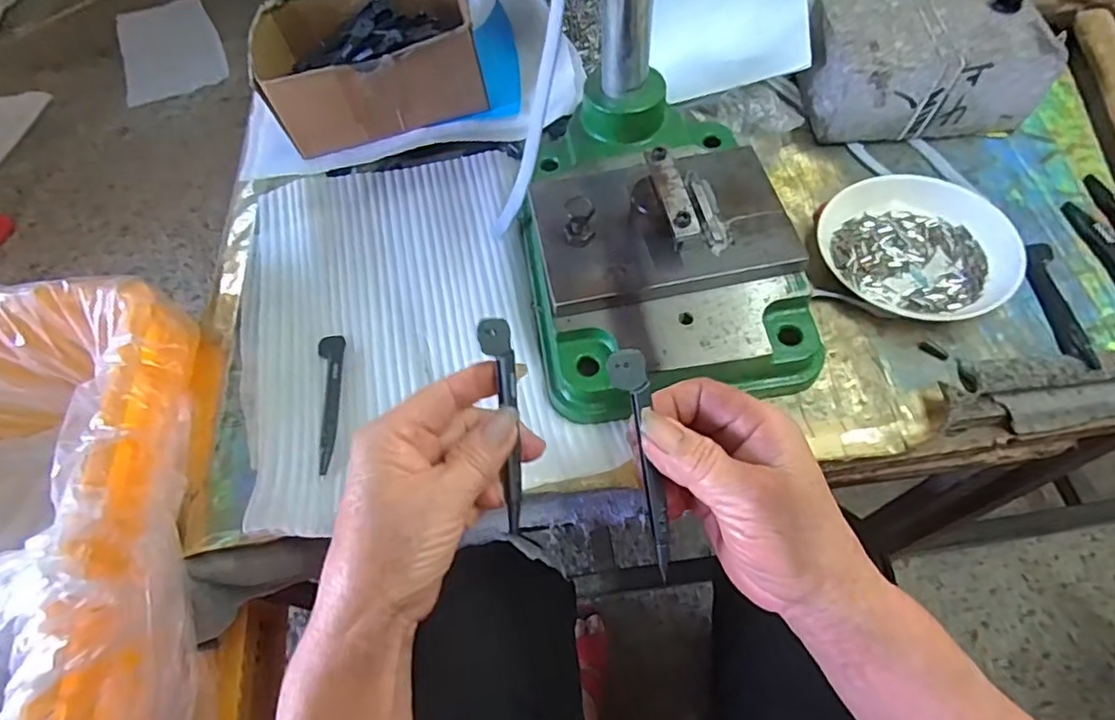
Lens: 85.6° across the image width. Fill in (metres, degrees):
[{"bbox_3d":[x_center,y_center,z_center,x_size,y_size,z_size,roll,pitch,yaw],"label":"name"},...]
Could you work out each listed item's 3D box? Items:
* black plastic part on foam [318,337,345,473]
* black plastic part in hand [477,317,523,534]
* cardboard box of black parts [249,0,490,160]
[{"bbox_3d":[-0.139,0.024,0.372,0.016,0.005,0.096,-13,60,-3],"label":"black plastic part on foam"},{"bbox_3d":[-0.024,0.030,0.276,0.014,0.007,0.098,-7,90,1],"label":"black plastic part in hand"},{"bbox_3d":[-0.148,-0.245,0.488,0.159,0.075,0.129,-13,60,-3],"label":"cardboard box of black parts"}]

